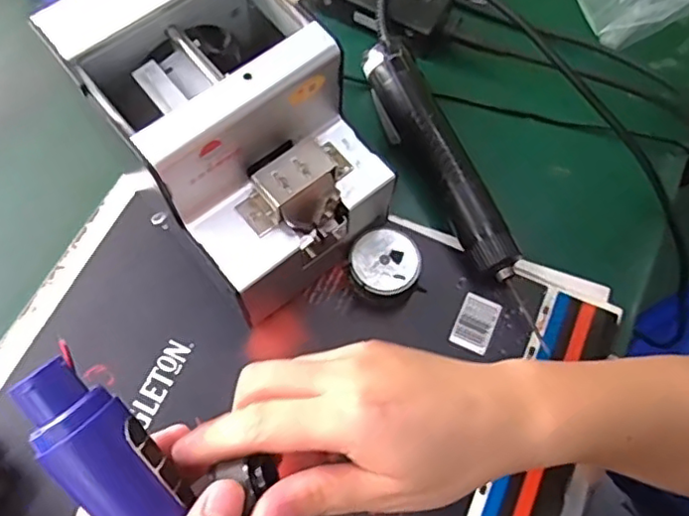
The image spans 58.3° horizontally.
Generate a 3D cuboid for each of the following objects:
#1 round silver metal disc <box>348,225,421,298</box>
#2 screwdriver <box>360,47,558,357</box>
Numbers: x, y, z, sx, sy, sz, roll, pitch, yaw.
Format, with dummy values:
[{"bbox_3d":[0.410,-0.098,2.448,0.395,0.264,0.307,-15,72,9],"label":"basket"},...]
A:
[{"bbox_3d":[0.027,0.006,0.433,0.046,0.031,0.049,0,68,0],"label":"round silver metal disc"},{"bbox_3d":[0.076,-0.053,0.451,0.039,0.041,0.242,-22,69,-9],"label":"screwdriver"}]

